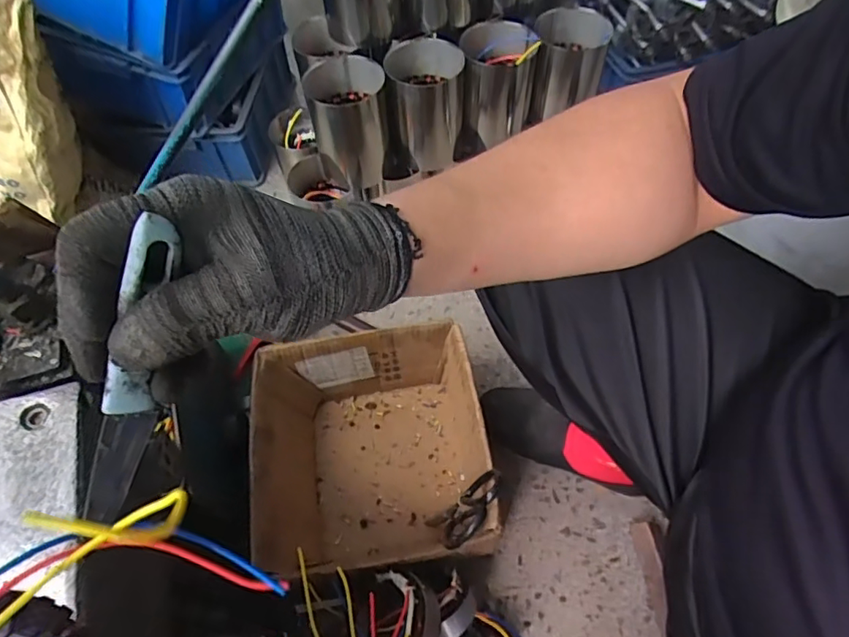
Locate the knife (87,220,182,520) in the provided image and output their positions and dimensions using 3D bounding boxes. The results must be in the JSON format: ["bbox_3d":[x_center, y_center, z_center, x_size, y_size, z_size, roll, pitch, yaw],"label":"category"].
[{"bbox_3d":[-0.132,0.033,0.244,0.009,0.168,0.022,37,30,23],"label":"knife"}]

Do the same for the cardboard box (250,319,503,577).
[{"bbox_3d":[-0.067,0.184,0.747,0.287,0.152,0.278,-8,58,-2],"label":"cardboard box"}]

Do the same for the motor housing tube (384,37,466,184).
[{"bbox_3d":[-0.003,-0.334,0.892,0.125,0.182,0.127,4,58,5],"label":"motor housing tube"}]

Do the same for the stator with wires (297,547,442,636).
[{"bbox_3d":[-0.054,0.304,0.542,0.133,0.151,0.107,14,59,11],"label":"stator with wires"}]

